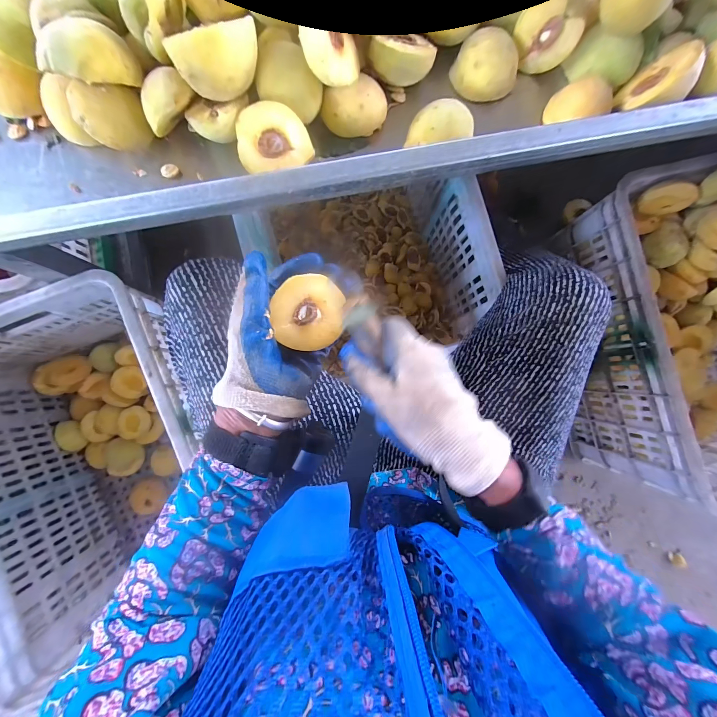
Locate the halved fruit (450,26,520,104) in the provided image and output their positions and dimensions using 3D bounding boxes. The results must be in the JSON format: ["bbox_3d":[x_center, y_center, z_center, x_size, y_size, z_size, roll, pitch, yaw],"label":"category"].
[{"bbox_3d":[0.133,-0.302,0.323,0.067,0.037,0.047,22,87,-1],"label":"halved fruit"}]

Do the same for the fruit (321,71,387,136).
[{"bbox_3d":[-0.003,-0.252,0.312,0.063,0.028,0.047,-20,89,-3],"label":"fruit"}]

